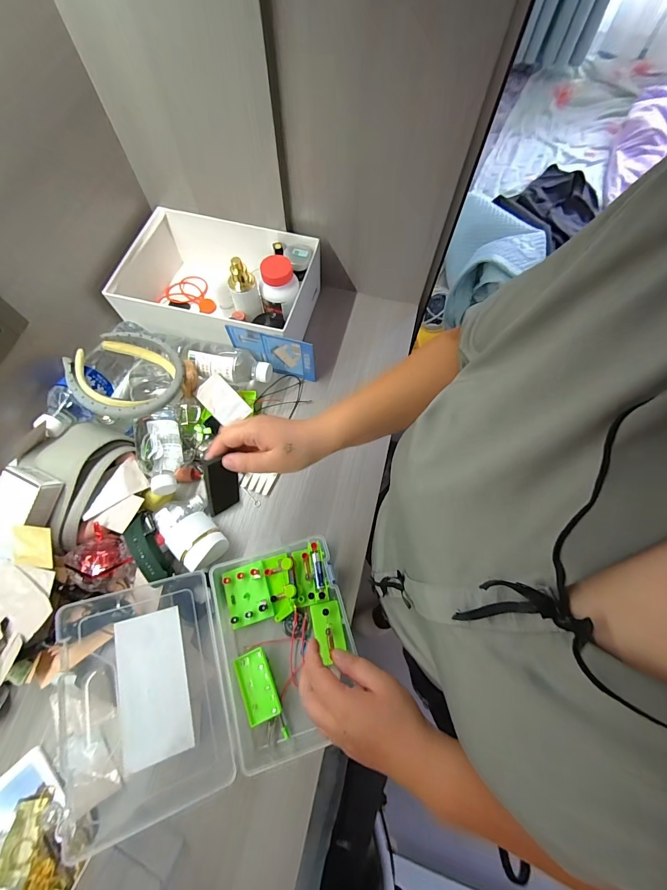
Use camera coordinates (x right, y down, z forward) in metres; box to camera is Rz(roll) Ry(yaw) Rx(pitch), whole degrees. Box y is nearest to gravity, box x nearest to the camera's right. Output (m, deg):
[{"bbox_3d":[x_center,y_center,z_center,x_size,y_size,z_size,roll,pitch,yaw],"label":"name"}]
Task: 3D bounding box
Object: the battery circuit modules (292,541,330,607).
[{"bbox_3d":[-0.032,0.173,0.478,0.043,0.021,0.076,-8,69,-4],"label":"battery circuit modules"}]

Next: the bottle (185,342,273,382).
[{"bbox_3d":[-0.168,-0.131,0.580,0.133,0.047,0.063,6,69,2],"label":"bottle"}]

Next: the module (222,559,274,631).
[{"bbox_3d":[-0.116,0.201,0.476,0.057,0.024,0.072,-16,70,-7],"label":"module"}]

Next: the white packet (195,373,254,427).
[{"bbox_3d":[-0.175,-0.069,0.553,0.089,0.007,0.049,43,80,15],"label":"white packet"}]

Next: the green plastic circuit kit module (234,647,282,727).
[{"bbox_3d":[-0.095,0.297,0.437,0.039,0.016,0.074,-22,71,-9],"label":"green plastic circuit kit module"}]

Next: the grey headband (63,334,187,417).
[{"bbox_3d":[-0.304,-0.101,0.527,0.155,0.048,0.155,5,60,-9],"label":"grey headband"}]

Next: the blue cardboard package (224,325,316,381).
[{"bbox_3d":[-0.099,-0.147,0.580,0.137,0.099,0.009,12,69,4],"label":"blue cardboard package"}]

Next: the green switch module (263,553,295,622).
[{"bbox_3d":[-0.070,0.190,0.479,0.038,0.026,0.080,-12,69,-5],"label":"green switch module"}]

